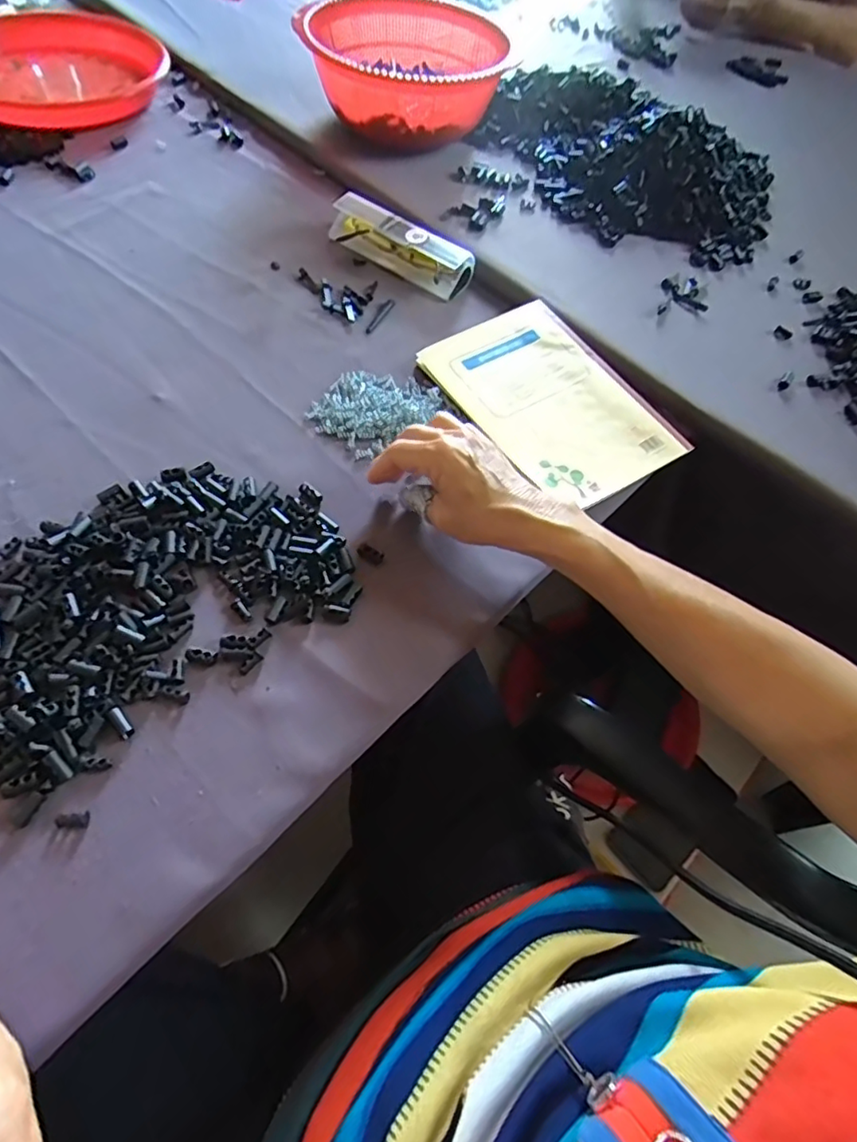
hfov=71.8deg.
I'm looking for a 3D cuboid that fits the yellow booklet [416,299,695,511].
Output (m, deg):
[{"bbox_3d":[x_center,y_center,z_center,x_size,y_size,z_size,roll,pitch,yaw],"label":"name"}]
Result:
[{"bbox_3d":[0.105,-0.149,0.505,0.140,0.010,0.205,-30,66,-20],"label":"yellow booklet"}]

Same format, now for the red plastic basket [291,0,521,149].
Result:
[{"bbox_3d":[-0.035,-0.575,0.689,0.198,0.089,0.201,32,62,13],"label":"red plastic basket"}]

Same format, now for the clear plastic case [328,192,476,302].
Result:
[{"bbox_3d":[-0.029,-0.328,0.590,0.155,0.032,0.044,32,62,14],"label":"clear plastic case"}]

